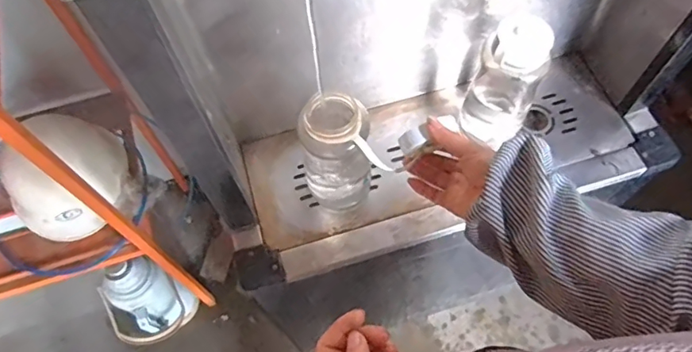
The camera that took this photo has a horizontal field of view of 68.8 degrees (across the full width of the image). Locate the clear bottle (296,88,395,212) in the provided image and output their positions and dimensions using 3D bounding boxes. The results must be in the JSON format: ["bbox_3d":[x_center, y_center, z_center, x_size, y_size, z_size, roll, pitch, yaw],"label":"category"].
[{"bbox_3d":[-0.006,-0.026,0.639,0.087,0.180,0.072,10,64,6],"label":"clear bottle"}]

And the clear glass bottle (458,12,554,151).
[{"bbox_3d":[0.209,-0.118,0.668,0.083,0.200,0.073,23,66,12],"label":"clear glass bottle"}]

